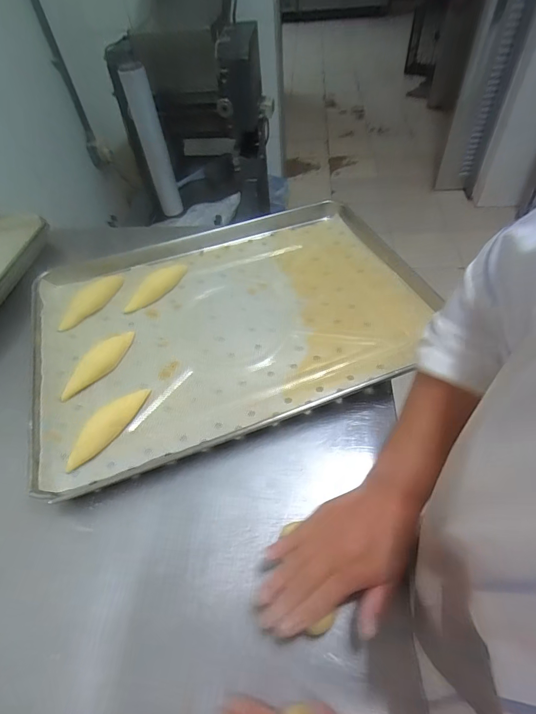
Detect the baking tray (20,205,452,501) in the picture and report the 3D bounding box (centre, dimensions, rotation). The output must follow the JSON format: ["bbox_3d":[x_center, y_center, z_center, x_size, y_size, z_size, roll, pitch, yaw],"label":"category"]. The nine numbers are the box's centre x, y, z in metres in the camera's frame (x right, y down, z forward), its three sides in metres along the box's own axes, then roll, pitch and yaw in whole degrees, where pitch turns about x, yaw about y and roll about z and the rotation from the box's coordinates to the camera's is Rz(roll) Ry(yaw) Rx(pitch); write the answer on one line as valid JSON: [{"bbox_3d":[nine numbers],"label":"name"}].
[{"bbox_3d":[-0.059,-0.067,0.578,0.562,0.033,0.399,-20,53,-11],"label":"baking tray"}]

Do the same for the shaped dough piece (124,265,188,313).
[{"bbox_3d":[-0.186,-0.118,0.640,0.044,0.018,0.127,25,58,22],"label":"shaped dough piece"}]

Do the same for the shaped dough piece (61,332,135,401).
[{"bbox_3d":[-0.238,0.011,0.539,0.046,0.022,0.123,28,58,23],"label":"shaped dough piece"}]

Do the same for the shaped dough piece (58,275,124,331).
[{"bbox_3d":[-0.284,-0.089,0.615,0.042,0.025,0.126,28,58,23],"label":"shaped dough piece"}]

